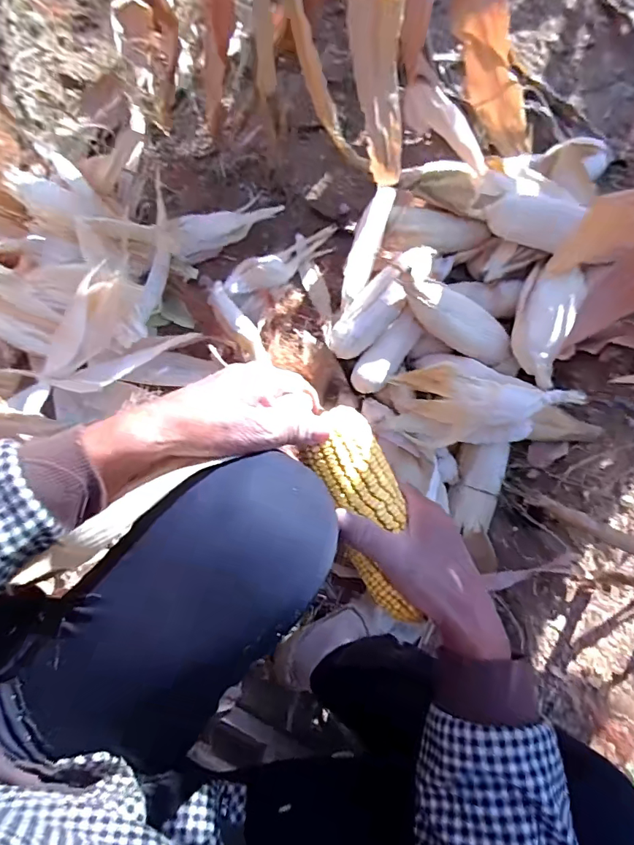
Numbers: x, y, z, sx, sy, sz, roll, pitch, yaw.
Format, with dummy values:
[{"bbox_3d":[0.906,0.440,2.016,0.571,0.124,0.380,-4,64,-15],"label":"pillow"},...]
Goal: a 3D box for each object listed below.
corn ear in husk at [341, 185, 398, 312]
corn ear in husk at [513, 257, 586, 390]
[{"bbox_3d":[0.078,-0.278,0.745,0.041,0.033,0.202,17,78,2],"label":"corn ear in husk"},{"bbox_3d":[0.350,-0.158,0.723,0.080,0.053,0.202,24,78,4],"label":"corn ear in husk"}]

